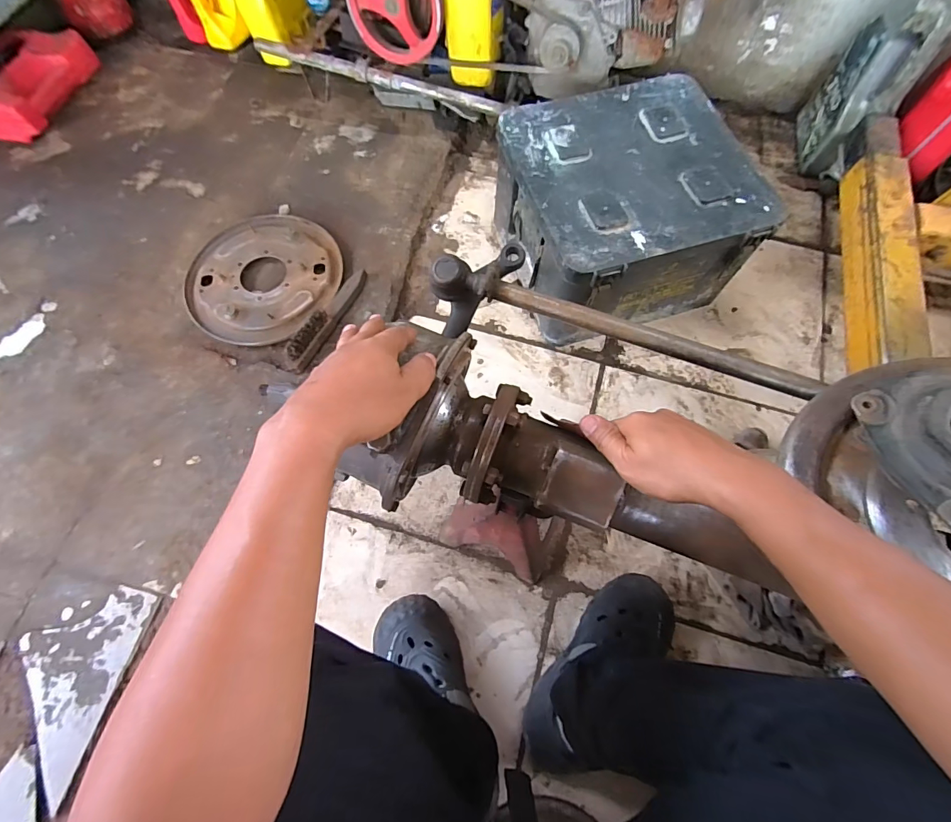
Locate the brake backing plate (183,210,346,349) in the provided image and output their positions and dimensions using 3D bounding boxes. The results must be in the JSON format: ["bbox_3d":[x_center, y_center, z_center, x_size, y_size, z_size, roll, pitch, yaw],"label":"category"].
[{"bbox_3d":[-0.421,-0.273,0.856,0.292,0.022,0.292,0,71,-1],"label":"brake backing plate"}]

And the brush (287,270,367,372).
[{"bbox_3d":[-0.278,-0.187,0.817,0.050,0.036,0.230,25,72,7],"label":"brush"}]

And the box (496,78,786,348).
[{"bbox_3d":[0.258,-0.363,0.796,0.357,0.224,0.356,-17,72,-7],"label":"box"}]

